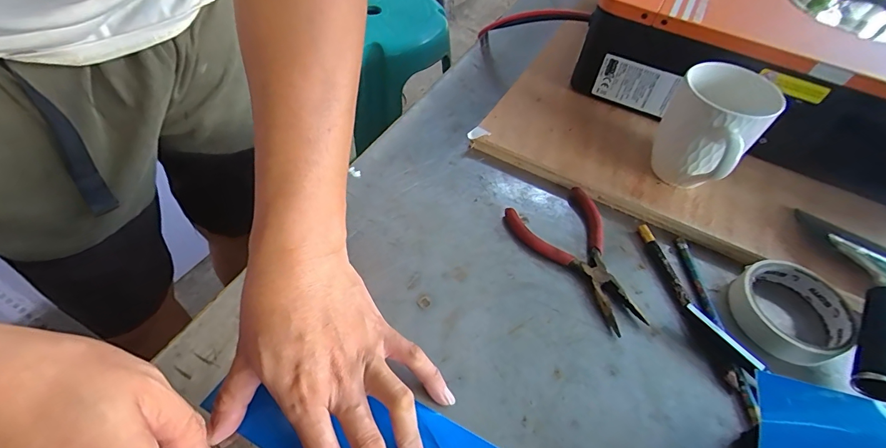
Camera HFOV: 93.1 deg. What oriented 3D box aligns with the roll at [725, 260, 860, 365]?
[{"bbox_3d":[0.294,0.071,0.354,0.083,0.027,0.084,2,51,-3],"label":"roll"}]

